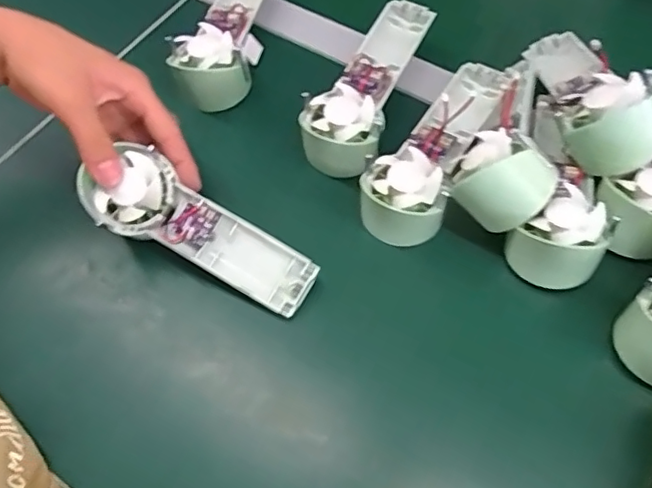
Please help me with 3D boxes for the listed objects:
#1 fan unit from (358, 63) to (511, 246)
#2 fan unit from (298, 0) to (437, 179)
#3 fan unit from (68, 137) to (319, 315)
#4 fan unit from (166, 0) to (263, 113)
[{"bbox_3d":[0.083,-0.082,0.448,0.067,0.045,0.178,24,64,14],"label":"fan unit"},{"bbox_3d":[0.032,-0.132,0.483,0.065,0.053,0.178,17,63,11],"label":"fan unit"},{"bbox_3d":[-0.089,-0.009,0.407,0.171,0.031,0.054,29,64,-1],"label":"fan unit"},{"bbox_3d":[-0.091,-0.200,0.529,0.063,0.051,0.174,10,62,7],"label":"fan unit"}]

